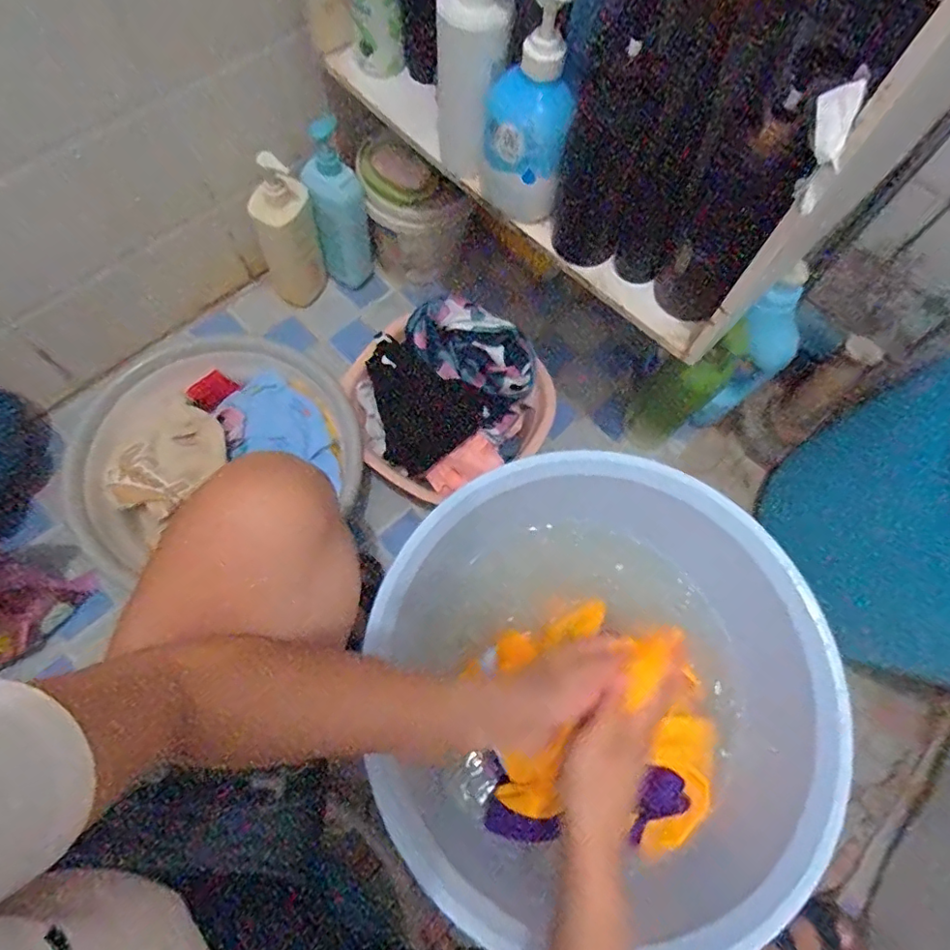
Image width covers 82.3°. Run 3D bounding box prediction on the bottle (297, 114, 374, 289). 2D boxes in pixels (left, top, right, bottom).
[{"bbox_3d":[-0.198,-0.385,0.798,0.076,0.236,0.057,-13,70,-7],"label":"bottle"}]

